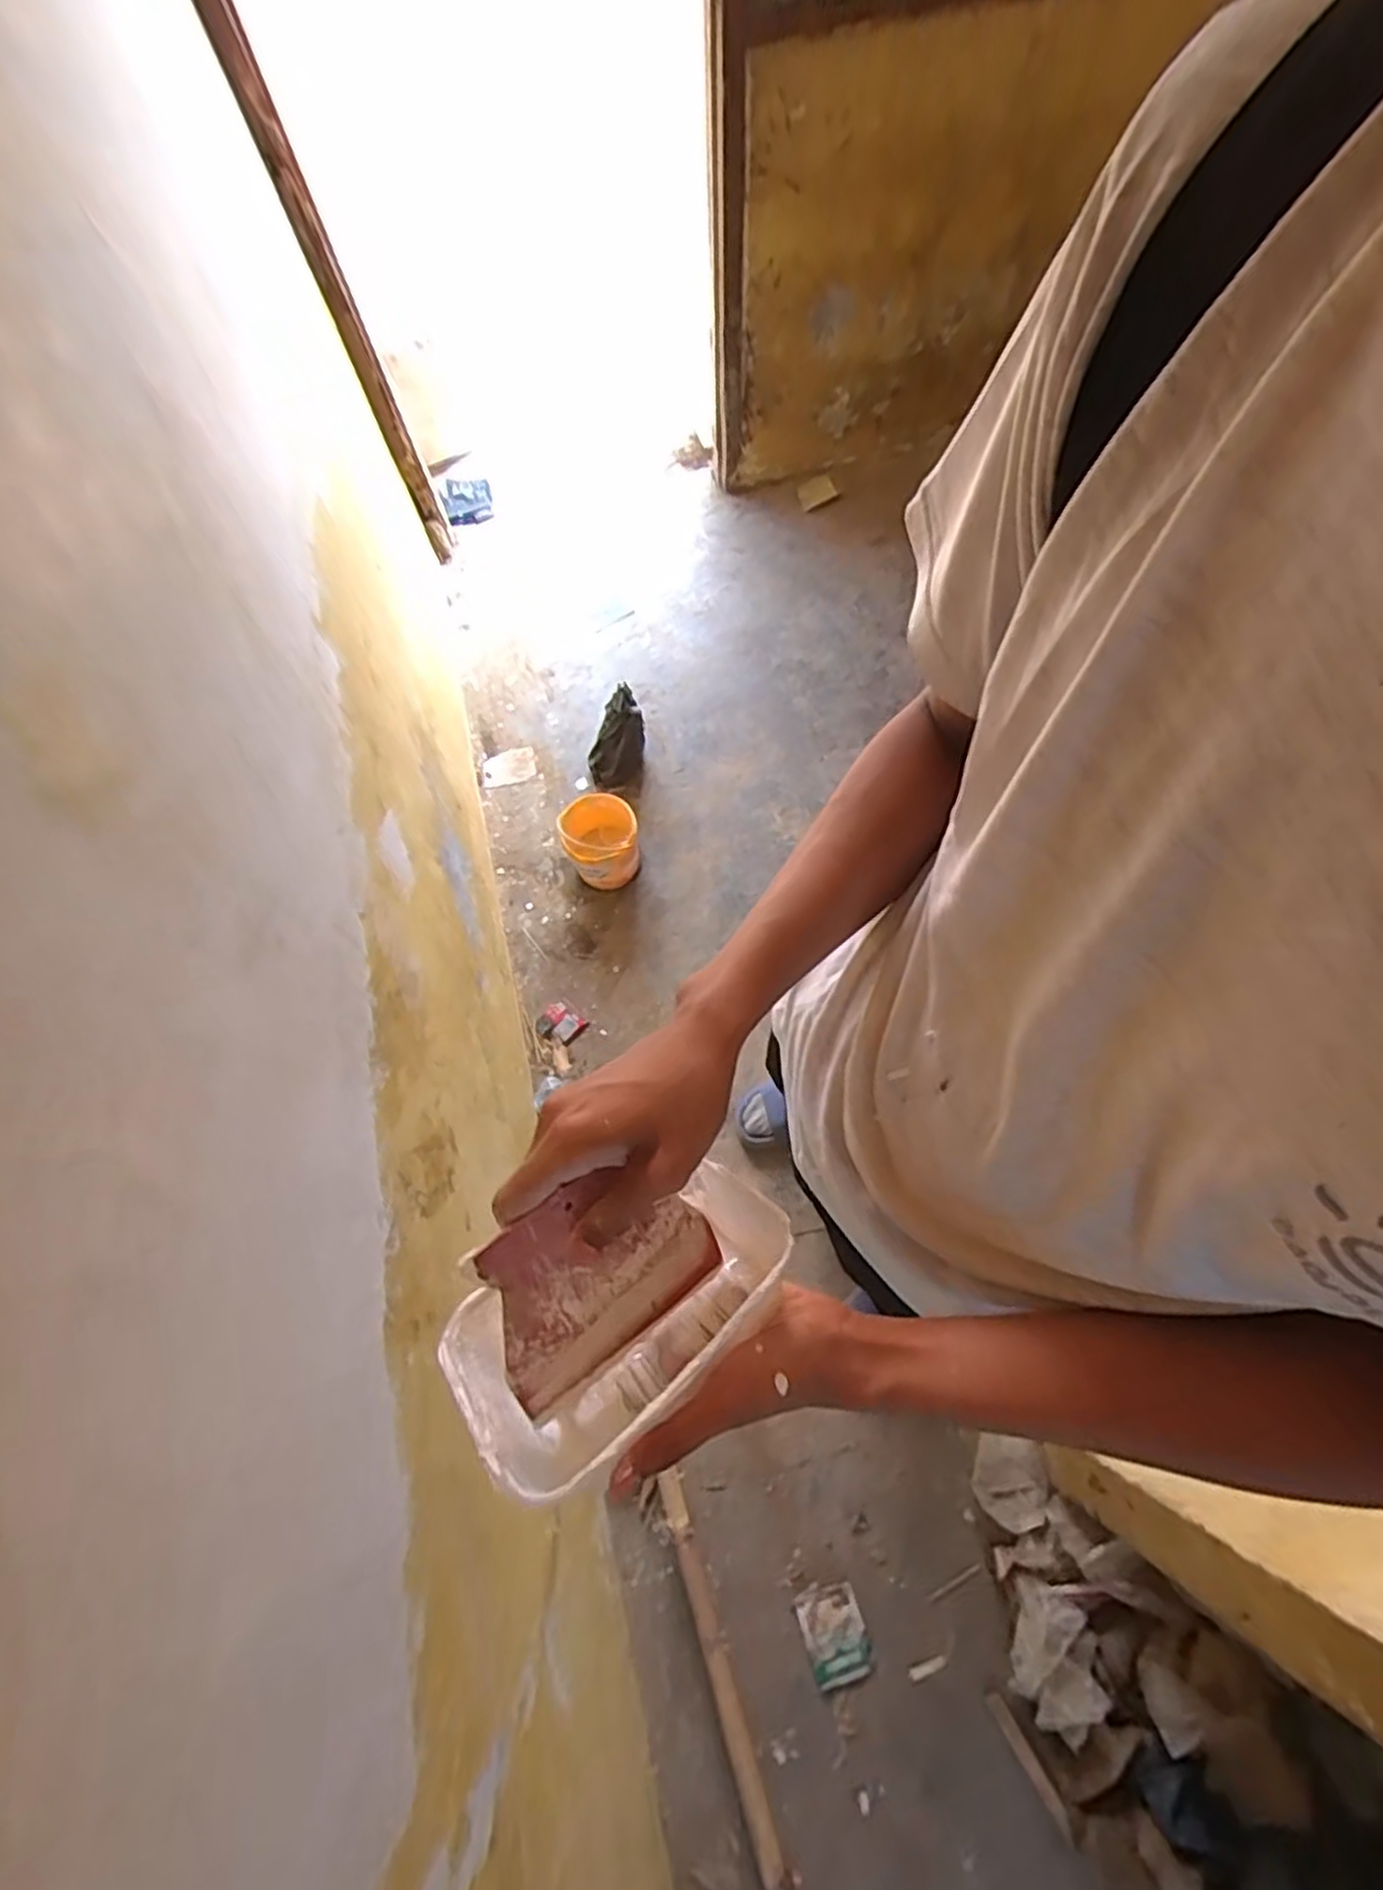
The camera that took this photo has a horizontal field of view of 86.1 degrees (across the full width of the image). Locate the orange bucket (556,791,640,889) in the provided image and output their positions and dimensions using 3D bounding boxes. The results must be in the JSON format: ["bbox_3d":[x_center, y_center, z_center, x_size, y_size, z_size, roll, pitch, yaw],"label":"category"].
[{"bbox_3d":[-0.199,-0.233,1.636,0.163,0.172,0.160,0,77,1],"label":"orange bucket"}]

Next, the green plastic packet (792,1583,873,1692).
[{"bbox_3d":[0.233,1.115,1.201,0.099,0.011,0.128,-18,77,-3],"label":"green plastic packet"}]

